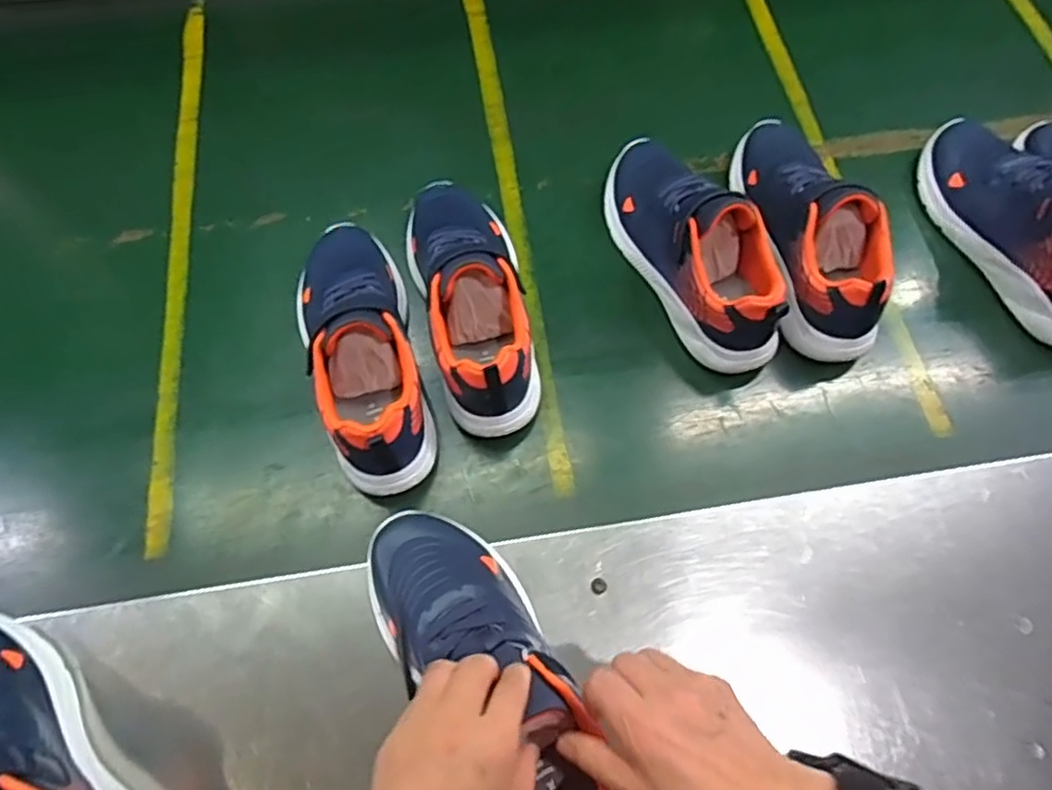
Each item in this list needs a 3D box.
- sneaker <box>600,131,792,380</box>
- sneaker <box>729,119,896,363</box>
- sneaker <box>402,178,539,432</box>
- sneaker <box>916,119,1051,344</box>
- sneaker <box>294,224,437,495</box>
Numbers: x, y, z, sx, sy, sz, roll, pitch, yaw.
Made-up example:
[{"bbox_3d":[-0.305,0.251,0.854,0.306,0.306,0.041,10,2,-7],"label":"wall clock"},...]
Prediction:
[{"bbox_3d":[0.155,-0.150,0.653,0.089,0.103,0.268,-26,68,-12],"label":"sneaker"},{"bbox_3d":[0.276,-0.168,0.661,0.095,0.107,0.269,-7,65,-4],"label":"sneaker"},{"bbox_3d":[-0.050,-0.100,0.627,0.105,0.108,0.272,-12,66,-6],"label":"sneaker"},{"bbox_3d":[0.497,-0.177,0.679,0.095,0.113,0.270,-23,67,-11],"label":"sneaker"},{"bbox_3d":[-0.148,-0.050,0.602,0.104,0.103,0.270,-16,66,-8],"label":"sneaker"}]

